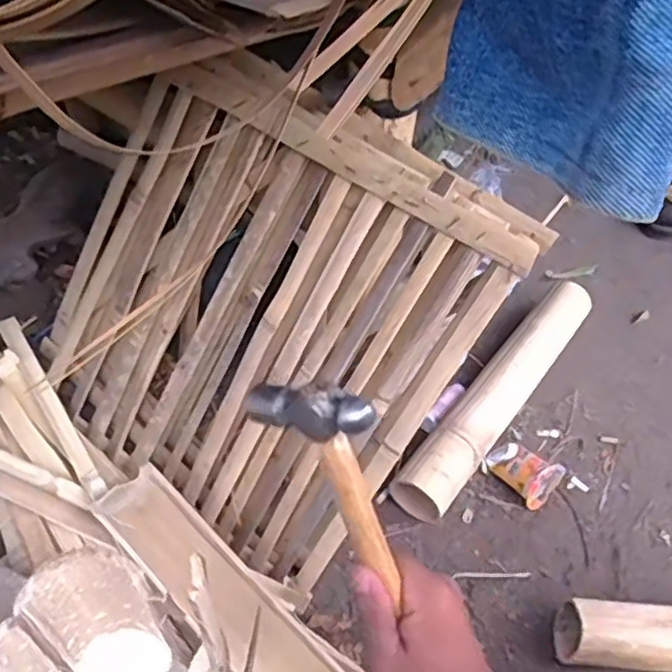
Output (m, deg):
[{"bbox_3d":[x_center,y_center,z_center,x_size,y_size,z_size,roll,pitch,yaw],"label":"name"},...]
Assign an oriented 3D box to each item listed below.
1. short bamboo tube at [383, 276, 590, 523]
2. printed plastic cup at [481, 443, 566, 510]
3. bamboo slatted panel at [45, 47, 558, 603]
[{"bbox_3d":[0.252,0.077,1.046,0.084,0.076,0.502,29,49,22],"label":"short bamboo tube"},{"bbox_3d":[0.255,0.183,0.956,0.099,0.052,0.063,36,51,28],"label":"printed plastic cup"},{"bbox_3d":[-0.117,-0.025,0.840,0.516,0.499,0.046,37,18,19],"label":"bamboo slatted panel"}]

